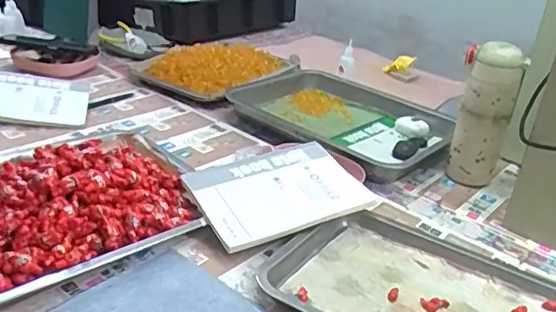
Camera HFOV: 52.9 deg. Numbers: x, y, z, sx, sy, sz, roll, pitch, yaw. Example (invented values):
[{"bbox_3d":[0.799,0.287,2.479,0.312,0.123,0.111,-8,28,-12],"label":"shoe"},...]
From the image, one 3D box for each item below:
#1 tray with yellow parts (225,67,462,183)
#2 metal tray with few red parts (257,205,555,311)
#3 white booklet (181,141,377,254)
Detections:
[{"bbox_3d":[0.126,-0.074,0.976,0.377,0.036,0.281,26,33,35],"label":"tray with yellow parts"},{"bbox_3d":[0.167,0.140,0.584,0.307,0.023,0.250,20,30,27],"label":"metal tray with few red parts"},{"bbox_3d":[-0.001,0.041,0.687,0.198,0.010,0.140,-15,46,-28],"label":"white booklet"}]

